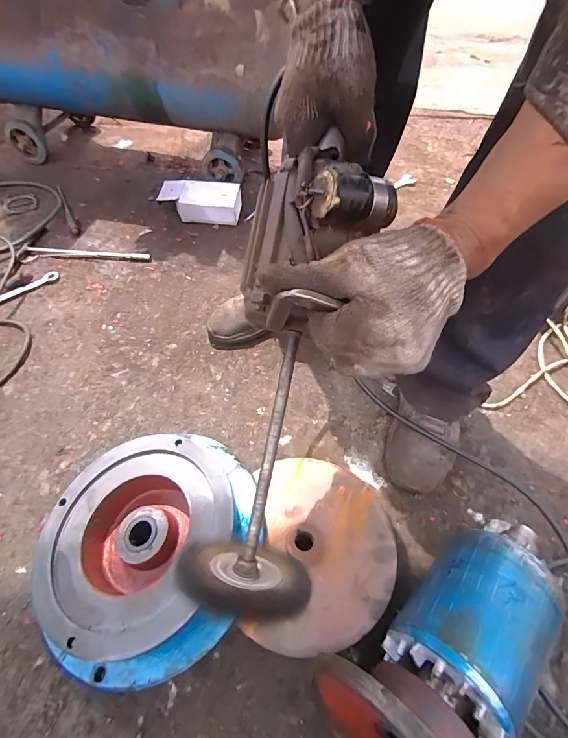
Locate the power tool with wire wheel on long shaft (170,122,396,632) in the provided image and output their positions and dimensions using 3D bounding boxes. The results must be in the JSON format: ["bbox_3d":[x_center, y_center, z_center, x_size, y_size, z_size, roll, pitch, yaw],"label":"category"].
[{"bbox_3d":[-0.003,0.017,0.317,0.114,0.090,0.396,12,97,7],"label":"power tool with wire wheel on long shaft"}]

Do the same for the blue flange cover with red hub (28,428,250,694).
[{"bbox_3d":[-0.174,0.220,0.497,0.274,0.115,0.293,8,54,3],"label":"blue flange cover with red hub"}]

